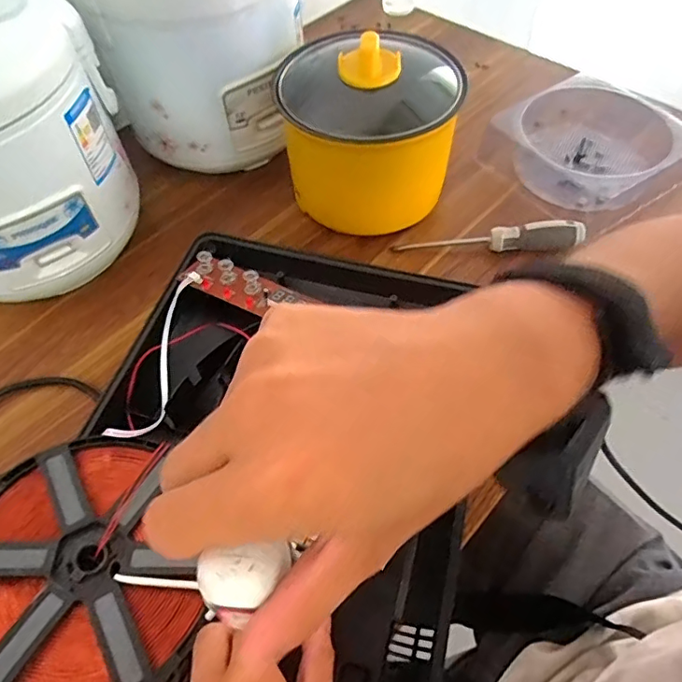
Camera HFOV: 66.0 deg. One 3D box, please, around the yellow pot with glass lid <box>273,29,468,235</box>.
[{"bbox_3d":[0.027,-0.209,0.522,0.162,0.165,0.162,-1,56,2],"label":"yellow pot with glass lid"}]

